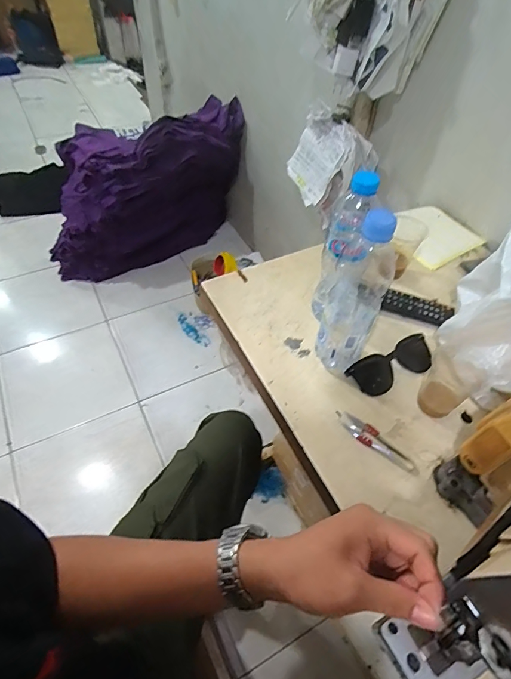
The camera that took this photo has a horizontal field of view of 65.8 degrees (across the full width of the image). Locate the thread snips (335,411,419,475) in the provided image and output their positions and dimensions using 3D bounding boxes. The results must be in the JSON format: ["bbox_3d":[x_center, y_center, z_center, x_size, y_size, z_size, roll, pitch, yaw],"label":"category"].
[{"bbox_3d":[0.155,0.131,0.510,0.117,0.004,0.027,36,58,22],"label":"thread snips"}]

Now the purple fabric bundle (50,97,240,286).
[{"bbox_3d":[-0.424,-0.579,1.590,0.826,0.516,0.269,-28,59,-23],"label":"purple fabric bundle"}]

